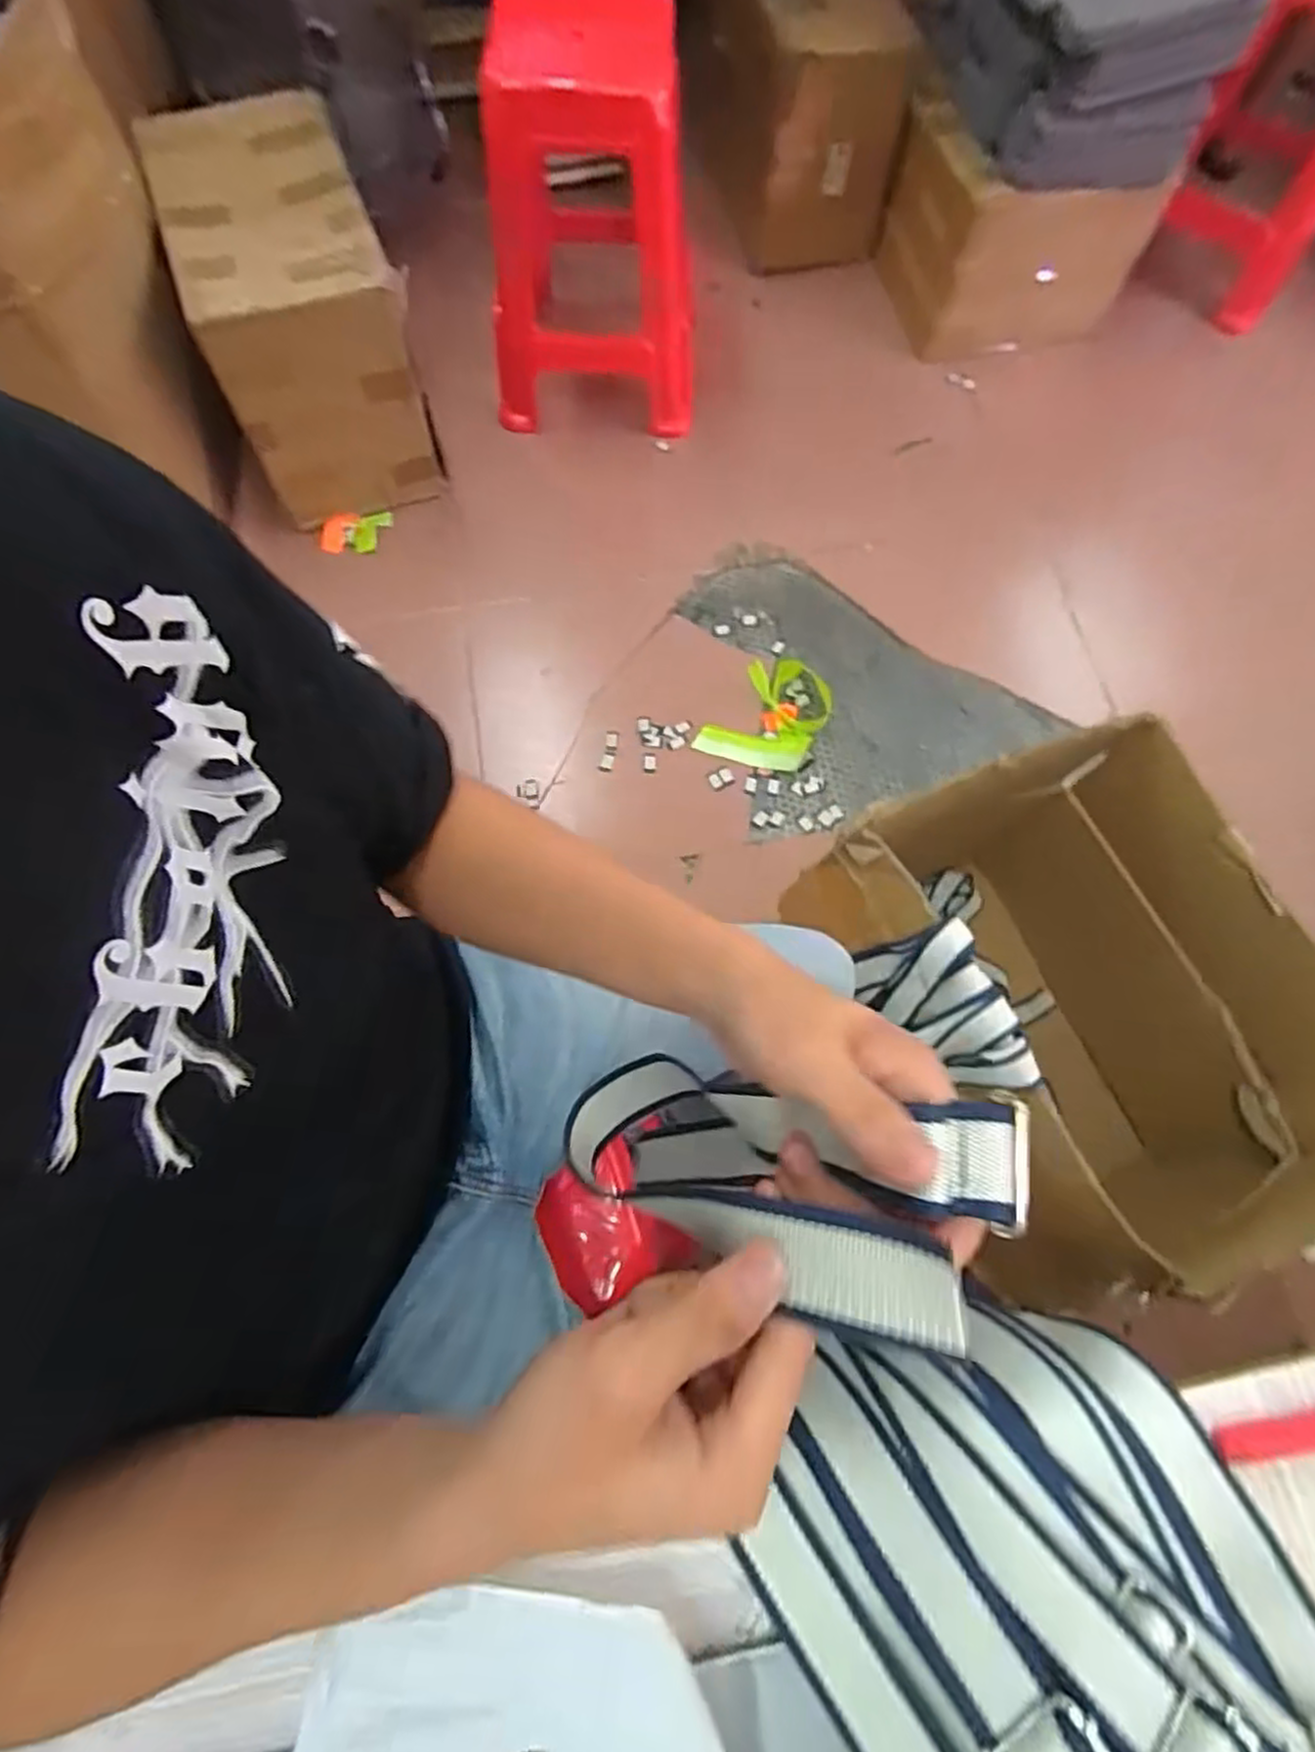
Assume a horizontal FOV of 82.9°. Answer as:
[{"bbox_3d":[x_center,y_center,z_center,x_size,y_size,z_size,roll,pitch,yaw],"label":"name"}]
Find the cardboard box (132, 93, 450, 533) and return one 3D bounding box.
[{"bbox_3d":[-0.650,-1.034,1.385,0.318,0.388,0.550,-20,73,-7],"label":"cardboard box"}]

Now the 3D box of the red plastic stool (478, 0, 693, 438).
[{"bbox_3d":[-0.125,-1.223,1.418,0.397,0.539,0.377,2,71,0],"label":"red plastic stool"}]

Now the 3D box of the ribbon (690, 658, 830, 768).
[{"bbox_3d":[0.208,-0.296,1.376,0.186,0.023,0.235,30,74,9],"label":"ribbon"}]

